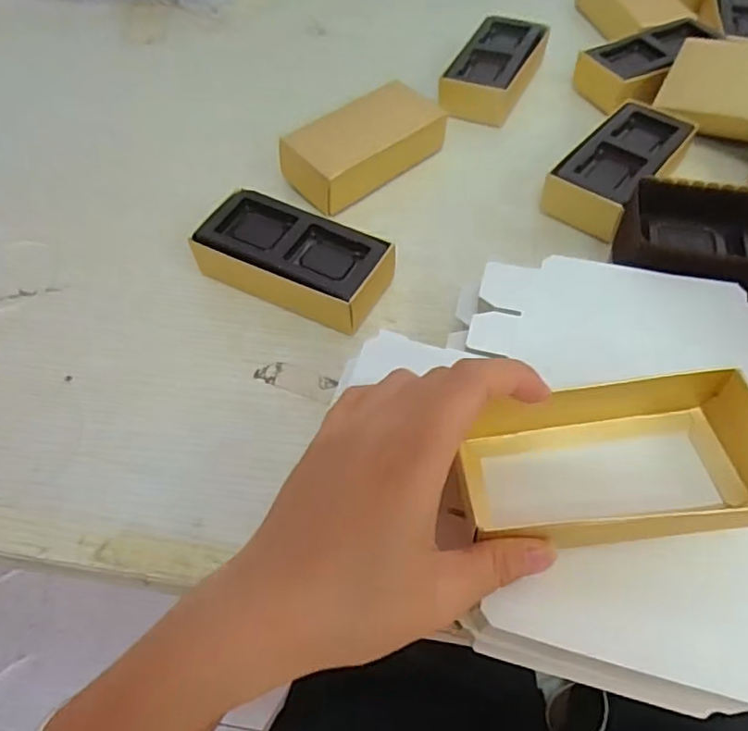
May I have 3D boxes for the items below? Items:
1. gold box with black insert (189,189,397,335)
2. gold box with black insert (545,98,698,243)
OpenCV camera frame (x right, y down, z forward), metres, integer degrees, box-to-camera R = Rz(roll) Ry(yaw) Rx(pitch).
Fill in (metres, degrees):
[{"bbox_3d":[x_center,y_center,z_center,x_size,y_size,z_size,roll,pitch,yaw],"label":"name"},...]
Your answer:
[{"bbox_3d":[-0.049,-0.064,0.365,0.111,0.034,0.055,23,58,16],"label":"gold box with black insert"},{"bbox_3d":[0.174,-0.138,0.416,0.057,0.036,0.120,37,63,23],"label":"gold box with black insert"}]

